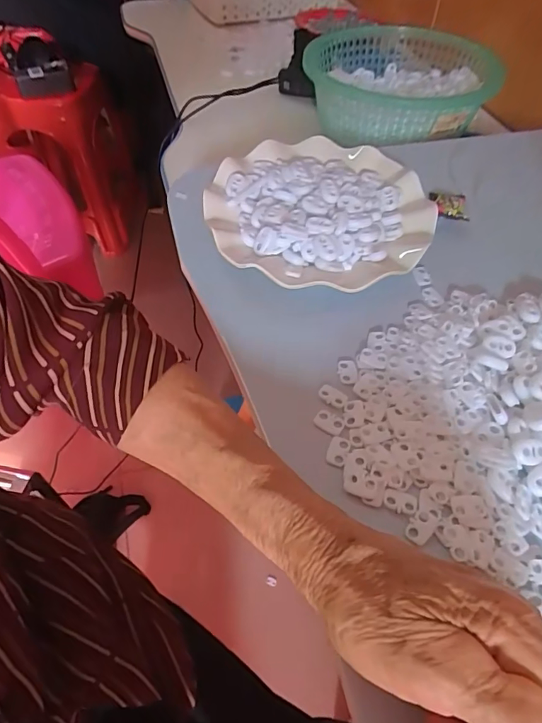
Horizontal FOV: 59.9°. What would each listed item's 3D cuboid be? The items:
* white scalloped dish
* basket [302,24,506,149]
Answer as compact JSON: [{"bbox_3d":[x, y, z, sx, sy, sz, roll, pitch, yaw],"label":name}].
[{"bbox_3d":[0.039,-0.121,0.384,0.178,0.035,0.181,0,52,0],"label":"white scalloped dish"},{"bbox_3d":[0.152,-0.341,0.573,0.210,0.068,0.218,2,52,1],"label":"basket"}]

